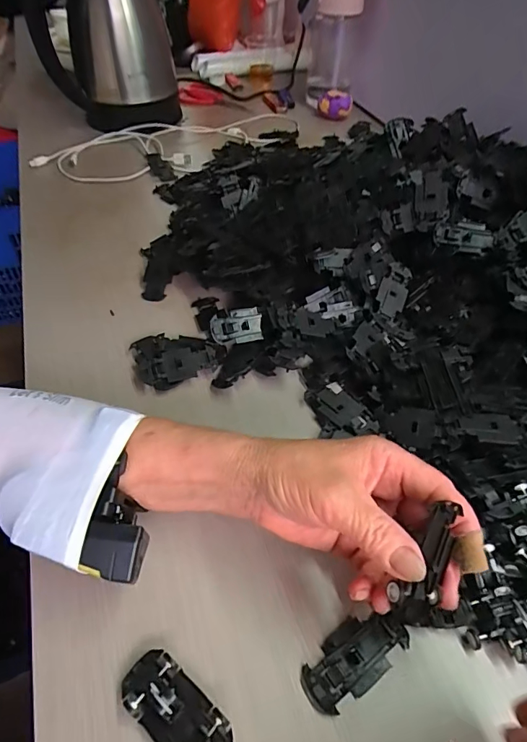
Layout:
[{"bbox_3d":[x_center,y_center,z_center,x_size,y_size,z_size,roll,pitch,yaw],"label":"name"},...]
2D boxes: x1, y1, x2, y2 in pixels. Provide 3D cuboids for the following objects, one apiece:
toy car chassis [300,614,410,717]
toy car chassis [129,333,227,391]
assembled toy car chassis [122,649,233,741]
[{"bbox_3d":[0.051,0.163,0.250,0.064,0.004,0.031,-28,55,-23],"label":"toy car chassis"},{"bbox_3d":[-0.075,-0.015,0.391,0.077,0.014,0.059,-17,51,-15],"label":"toy car chassis"},{"bbox_3d":[-0.046,0.178,0.229,0.064,0.014,0.030,31,55,24],"label":"assembled toy car chassis"}]

